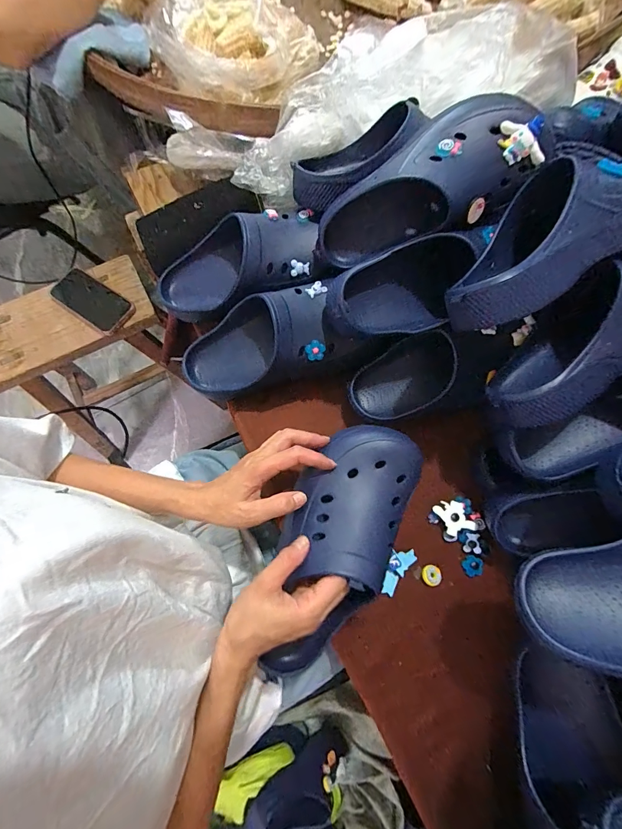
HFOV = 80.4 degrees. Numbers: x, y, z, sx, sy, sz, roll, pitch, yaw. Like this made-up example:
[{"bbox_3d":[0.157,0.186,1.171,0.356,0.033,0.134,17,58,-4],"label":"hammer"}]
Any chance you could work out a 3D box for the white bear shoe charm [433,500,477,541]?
[{"bbox_3d":[0.186,0.135,0.479,0.038,0.008,0.047,-26,76,-7],"label":"white bear shoe charm"}]

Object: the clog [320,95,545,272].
[{"bbox_3d":[0.123,-0.249,0.416,0.256,0.077,0.112,-21,74,21],"label":"clog"}]

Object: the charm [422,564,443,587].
[{"bbox_3d":[0.153,0.204,0.465,0.024,0.008,0.023,0,75,0],"label":"charm"}]

